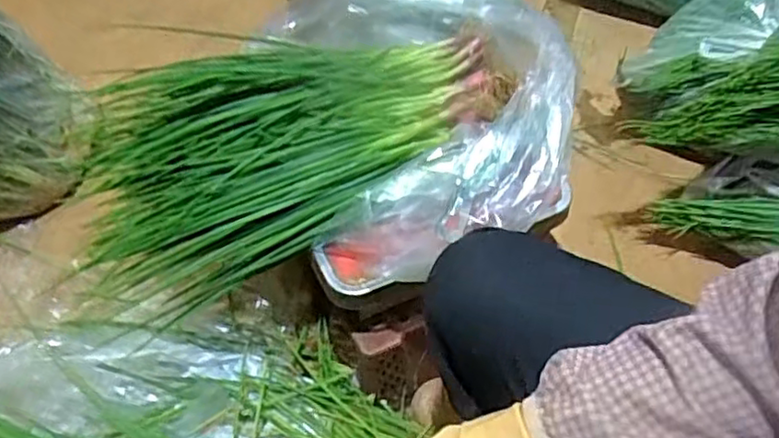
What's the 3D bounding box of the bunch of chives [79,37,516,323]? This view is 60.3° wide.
[{"bbox_3d":[-0.119,-0.105,0.787,0.475,0.083,0.286,-24,56,-14],"label":"bunch of chives"}]

